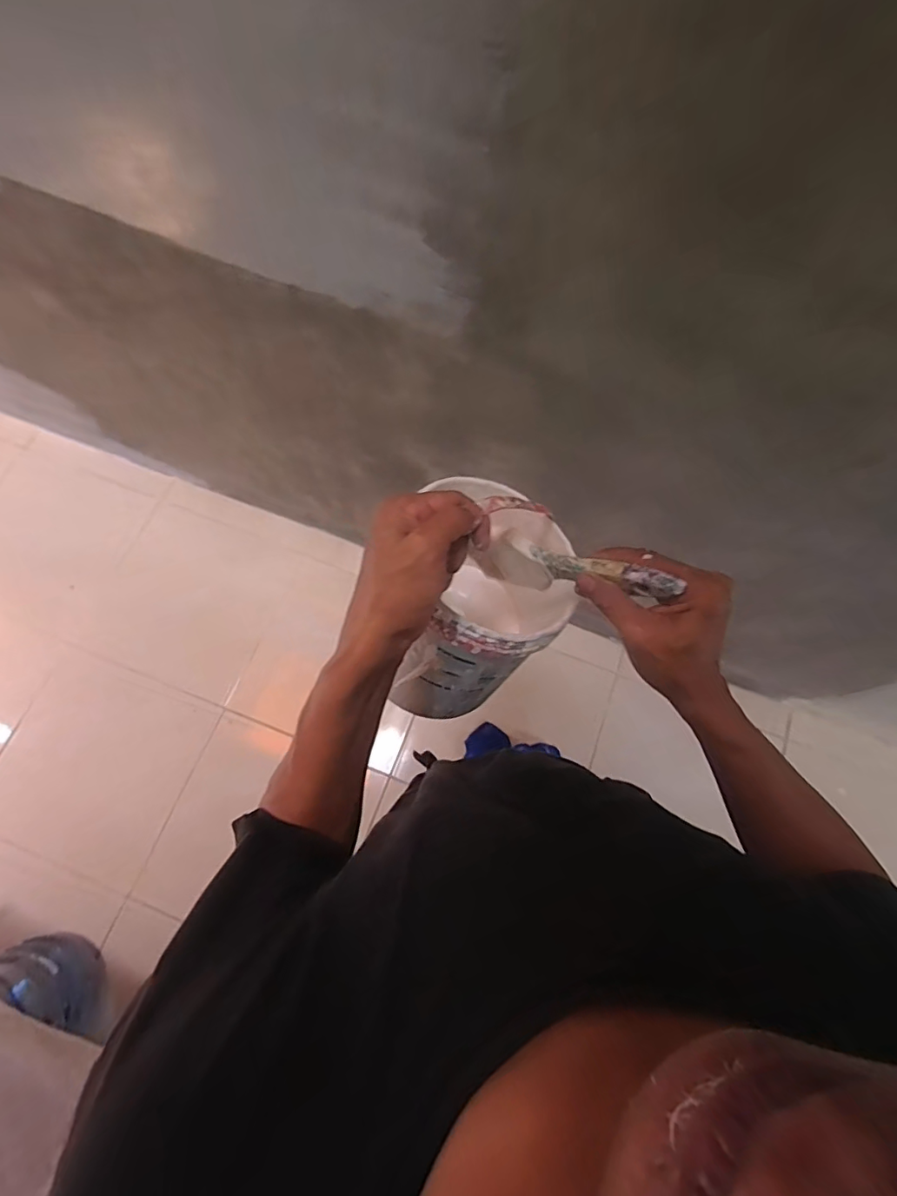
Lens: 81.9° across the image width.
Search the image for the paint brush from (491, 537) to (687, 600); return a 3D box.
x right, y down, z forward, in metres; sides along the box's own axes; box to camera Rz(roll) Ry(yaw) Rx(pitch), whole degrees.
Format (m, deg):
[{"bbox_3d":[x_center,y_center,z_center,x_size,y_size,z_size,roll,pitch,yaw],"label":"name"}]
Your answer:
[{"bbox_3d":[0.095,-0.021,0.396,0.057,0.165,0.014,46,69,-34],"label":"paint brush"}]

